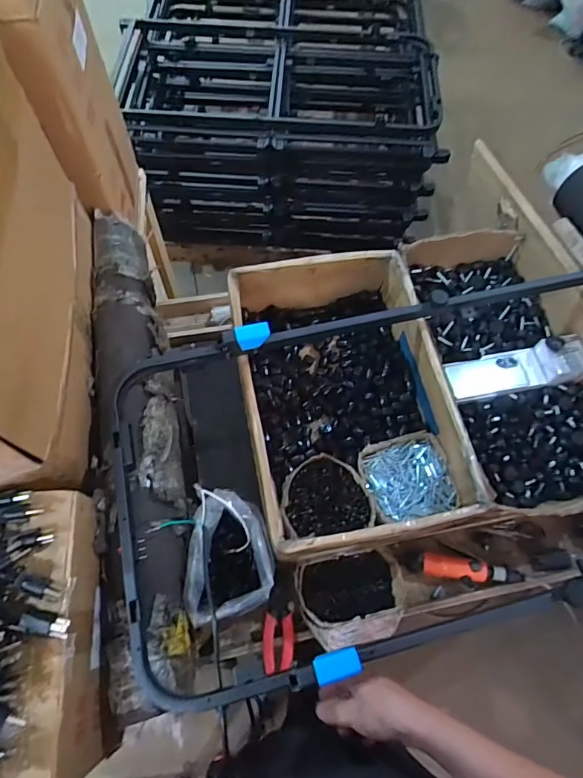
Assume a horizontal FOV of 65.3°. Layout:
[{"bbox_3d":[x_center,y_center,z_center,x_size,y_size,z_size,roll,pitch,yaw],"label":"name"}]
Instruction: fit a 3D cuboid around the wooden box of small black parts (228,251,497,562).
[{"bbox_3d":[0.093,0.007,0.855,0.345,0.173,0.532,-9,67,-6],"label":"wooden box of small black parts"}]

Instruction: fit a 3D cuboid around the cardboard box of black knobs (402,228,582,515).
[{"bbox_3d":[0.445,-0.060,0.935,0.325,0.140,0.605,-12,67,-7],"label":"cardboard box of black knobs"}]

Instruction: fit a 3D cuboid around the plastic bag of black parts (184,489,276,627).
[{"bbox_3d":[-0.096,0.265,0.727,0.123,0.140,0.175,-4,66,-3],"label":"plastic bag of black parts"}]

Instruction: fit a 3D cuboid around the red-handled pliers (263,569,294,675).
[{"bbox_3d":[-0.020,0.405,0.797,0.048,0.030,0.173,3,32,0],"label":"red-handled pliers"}]

